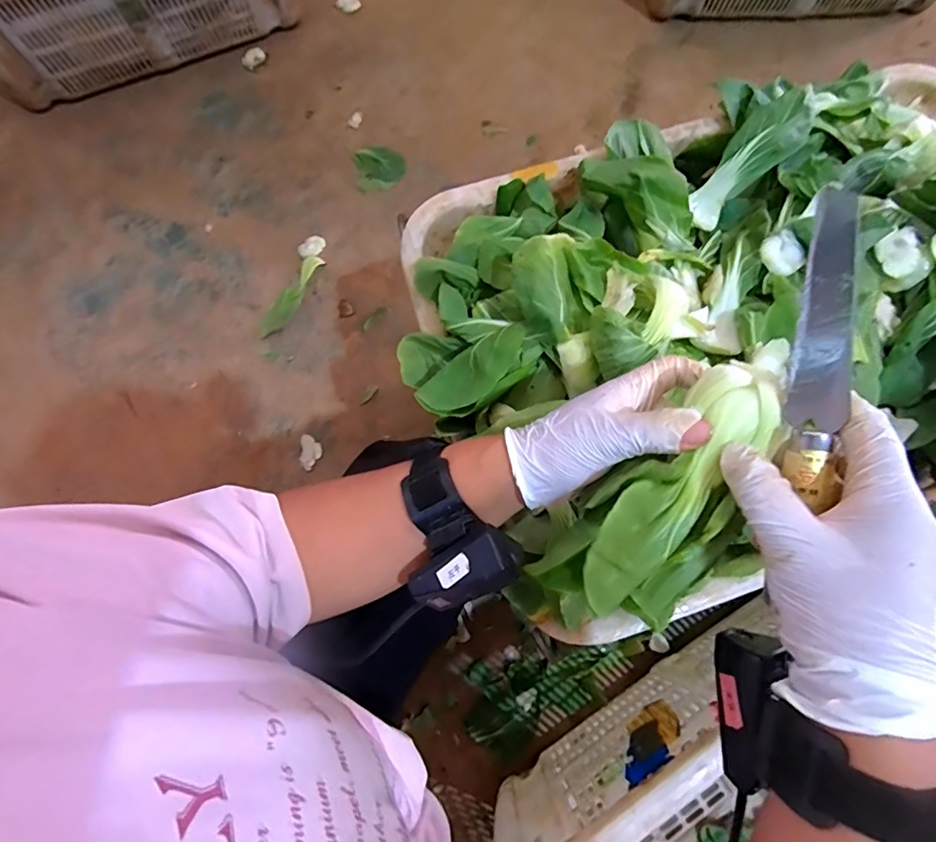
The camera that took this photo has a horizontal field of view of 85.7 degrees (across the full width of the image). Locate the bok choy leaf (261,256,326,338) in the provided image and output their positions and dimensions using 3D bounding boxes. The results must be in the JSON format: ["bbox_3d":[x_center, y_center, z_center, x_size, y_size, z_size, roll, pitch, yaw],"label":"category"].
[{"bbox_3d":[-0.317,-0.223,0.905,0.042,0.016,0.172,27,76,7],"label":"bok choy leaf"}]

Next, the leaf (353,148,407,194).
[{"bbox_3d":[-0.171,-0.495,0.988,0.094,0.017,0.091,-14,74,-4],"label":"leaf"}]

